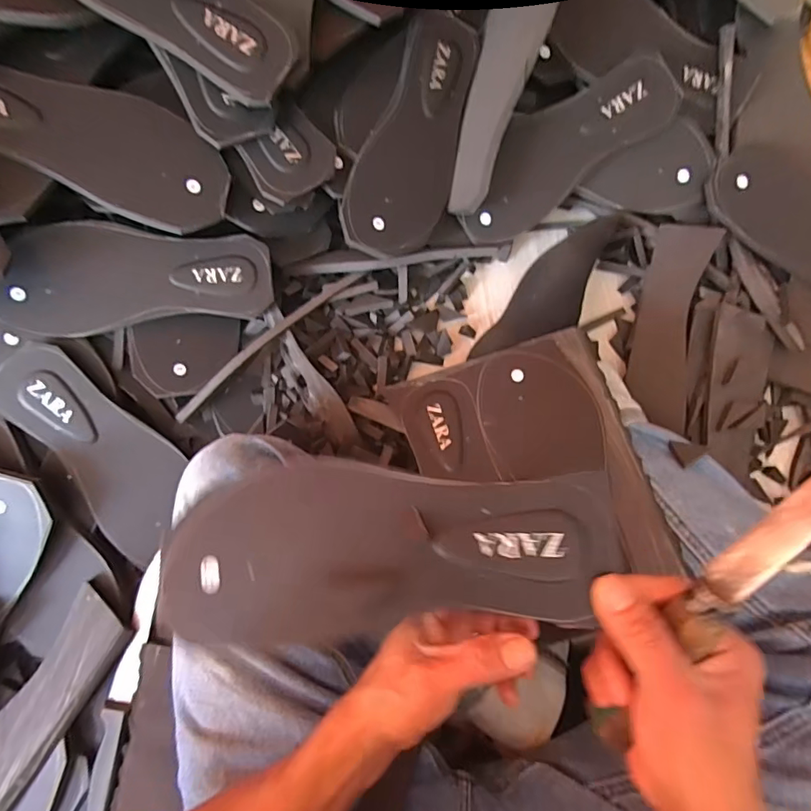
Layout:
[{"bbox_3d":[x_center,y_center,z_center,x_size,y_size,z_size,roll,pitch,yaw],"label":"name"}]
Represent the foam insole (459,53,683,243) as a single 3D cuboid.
[{"bbox_3d":[0.164,-0.273,0.514,0.247,0.010,0.095,-38,97,9],"label":"foam insole"}]

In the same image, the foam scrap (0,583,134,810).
[{"bbox_3d":[-0.341,0.290,0.430,0.063,0.023,0.251,32,79,9],"label":"foam scrap"}]

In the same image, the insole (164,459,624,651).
[{"bbox_3d":[-0.009,0.079,0.271,0.242,0.010,0.096,-4,76,3],"label":"insole"}]

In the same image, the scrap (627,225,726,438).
[{"bbox_3d":[0.276,-0.081,0.506,0.058,0.036,0.224,13,76,5],"label":"scrap"}]

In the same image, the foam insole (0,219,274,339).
[{"bbox_3d":[-0.256,-0.121,0.467,0.241,0.021,0.100,-3,102,-10],"label":"foam insole"}]

